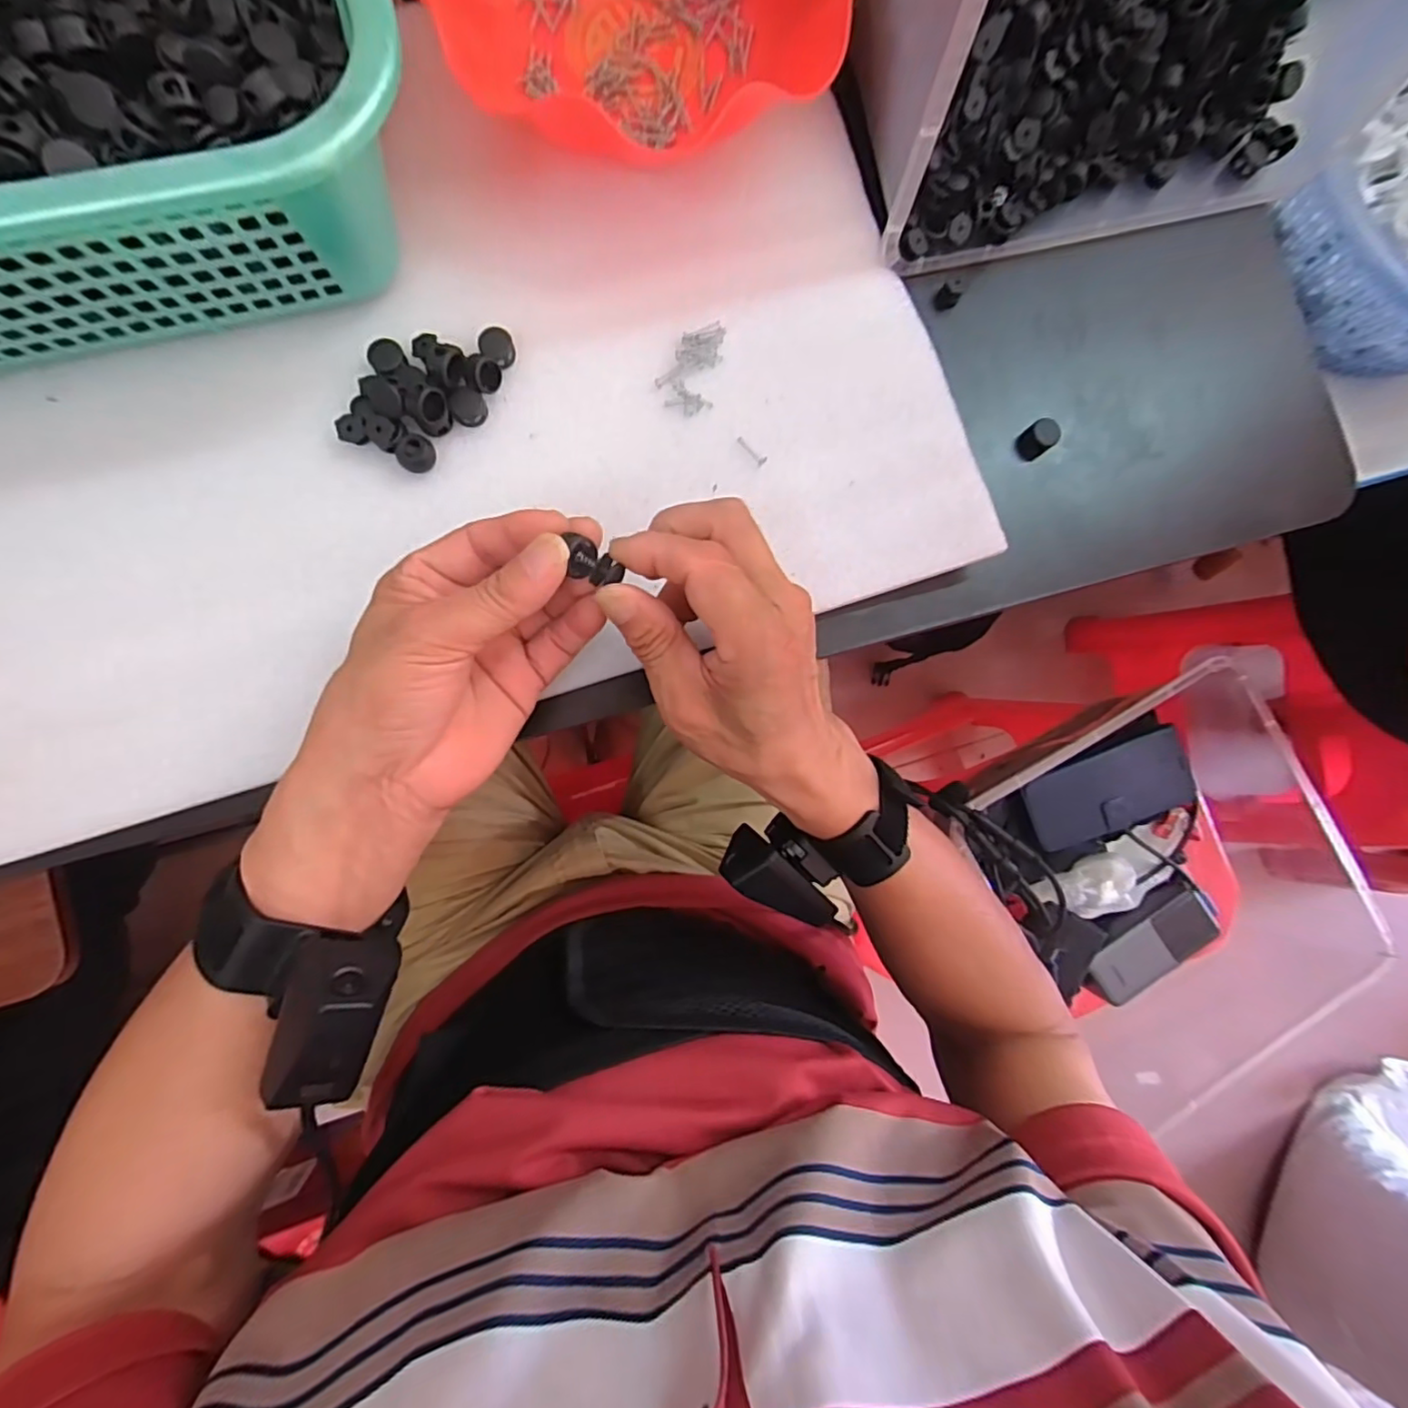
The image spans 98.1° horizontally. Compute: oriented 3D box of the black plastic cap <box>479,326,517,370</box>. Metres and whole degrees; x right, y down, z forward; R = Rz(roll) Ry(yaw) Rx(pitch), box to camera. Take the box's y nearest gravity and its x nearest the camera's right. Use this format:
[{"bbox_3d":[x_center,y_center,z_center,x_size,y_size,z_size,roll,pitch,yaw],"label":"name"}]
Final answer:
[{"bbox_3d":[-0.104,-0.179,0.308,0.016,0.011,0.016,1,85,-6],"label":"black plastic cap"}]

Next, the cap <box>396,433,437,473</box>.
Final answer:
[{"bbox_3d":[-0.141,-0.122,0.299,0.017,0.012,0.015,-40,90,-8],"label":"cap"}]

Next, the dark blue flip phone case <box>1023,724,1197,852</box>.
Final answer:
[{"bbox_3d":[0.388,0.083,0.582,0.153,0.014,0.084,-21,101,4],"label":"dark blue flip phone case"}]

